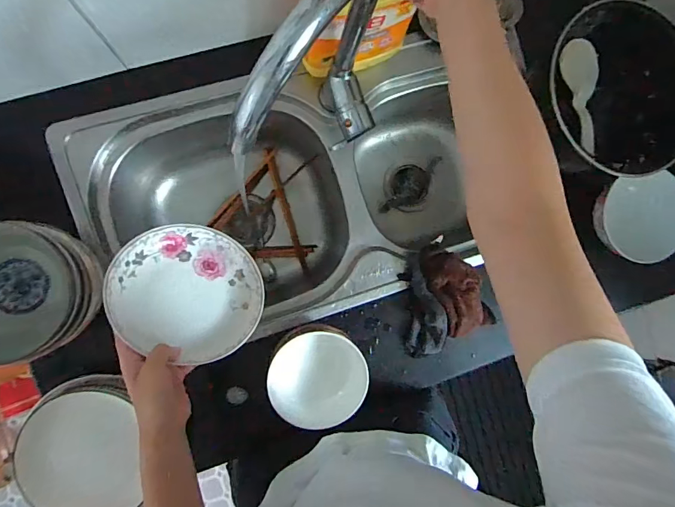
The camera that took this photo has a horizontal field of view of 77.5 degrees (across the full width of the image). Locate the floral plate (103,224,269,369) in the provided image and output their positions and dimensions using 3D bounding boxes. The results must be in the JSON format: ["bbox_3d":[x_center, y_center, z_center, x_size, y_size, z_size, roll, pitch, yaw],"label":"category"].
[{"bbox_3d":[-0.176,0.044,0.502,0.166,0.027,0.162,13,57,-20],"label":"floral plate"}]

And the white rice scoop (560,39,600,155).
[{"bbox_3d":[0.378,-0.240,0.649,0.047,0.021,0.171,-6,92,-9],"label":"white rice scoop"}]

